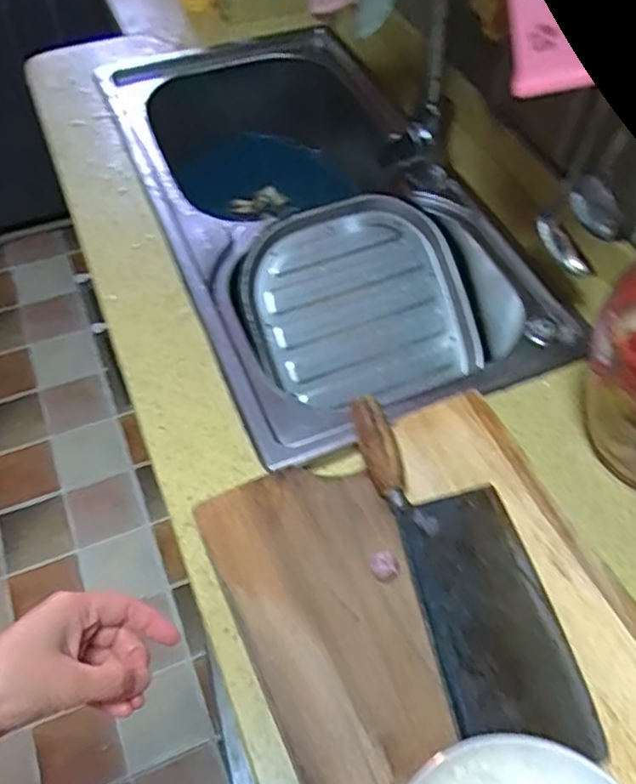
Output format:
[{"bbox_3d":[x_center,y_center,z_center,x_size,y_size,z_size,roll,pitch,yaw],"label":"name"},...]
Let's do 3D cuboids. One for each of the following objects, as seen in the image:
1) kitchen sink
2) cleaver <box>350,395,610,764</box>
[{"bbox_3d":[0.017,-0.212,0.936,0.431,0.208,0.697,-19,58,-13],"label":"kitchen sink"},{"bbox_3d":[0.121,0.136,0.546,0.102,0.042,0.296,-13,57,-10],"label":"cleaver"}]

